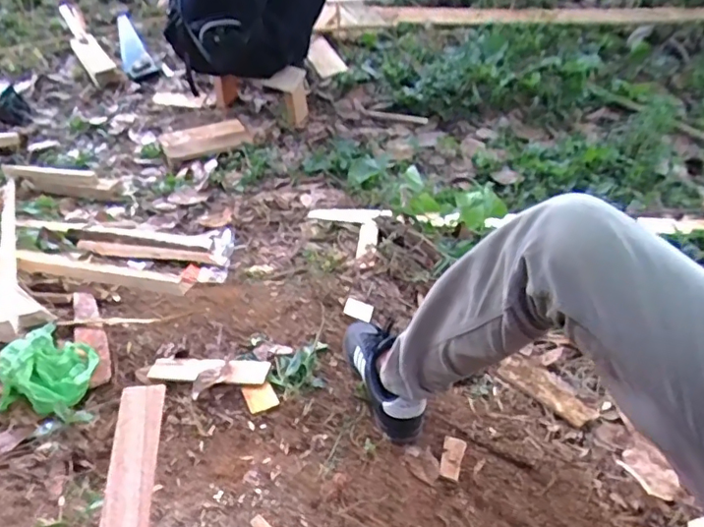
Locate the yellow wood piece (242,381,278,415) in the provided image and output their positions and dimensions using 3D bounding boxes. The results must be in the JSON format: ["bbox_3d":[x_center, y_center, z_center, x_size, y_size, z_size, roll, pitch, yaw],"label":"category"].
[{"bbox_3d":[-0.151,0.219,0.933,0.048,0.004,0.067,-23,36,-13],"label":"yellow wood piece"}]

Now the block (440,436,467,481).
[{"bbox_3d":[0.155,0.297,0.867,0.033,0.010,0.080,14,36,11],"label":"block"}]

